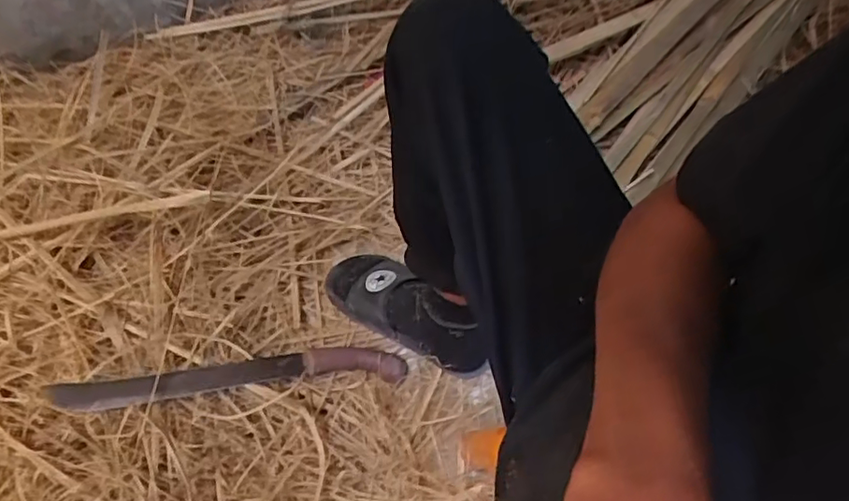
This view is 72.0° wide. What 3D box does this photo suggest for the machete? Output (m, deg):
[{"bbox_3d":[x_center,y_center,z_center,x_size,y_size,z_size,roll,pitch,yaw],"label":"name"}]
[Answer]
[{"bbox_3d":[-0.224,0.154,0.722,0.408,0.031,0.054,-3,61,-20],"label":"machete"}]

